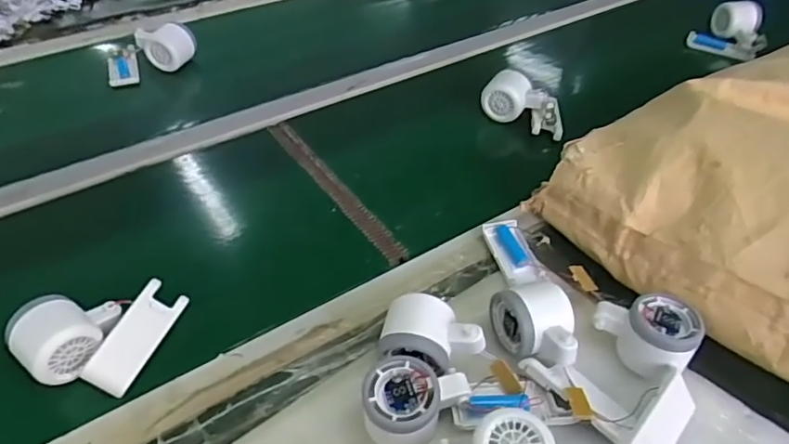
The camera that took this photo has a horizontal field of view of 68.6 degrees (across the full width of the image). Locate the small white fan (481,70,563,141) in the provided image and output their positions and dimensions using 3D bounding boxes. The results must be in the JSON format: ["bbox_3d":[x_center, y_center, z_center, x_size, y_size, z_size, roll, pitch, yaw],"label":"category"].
[{"bbox_3d":[0.177,-0.156,0.769,0.115,0.046,0.052,29,50,26],"label":"small white fan"}]

